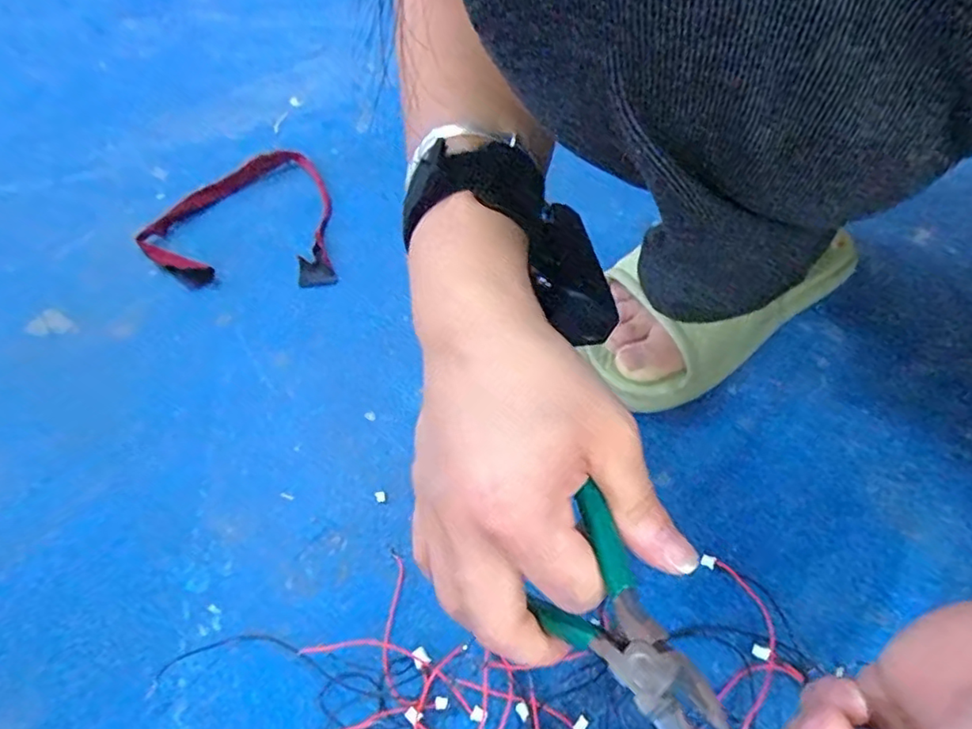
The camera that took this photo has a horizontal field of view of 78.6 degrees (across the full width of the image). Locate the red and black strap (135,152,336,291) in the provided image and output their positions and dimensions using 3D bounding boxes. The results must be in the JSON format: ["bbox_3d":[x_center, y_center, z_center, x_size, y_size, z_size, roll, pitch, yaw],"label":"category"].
[{"bbox_3d":[-0.210,-0.127,0.509,0.156,0.011,0.178,-6,53,-3],"label":"red and black strap"}]

